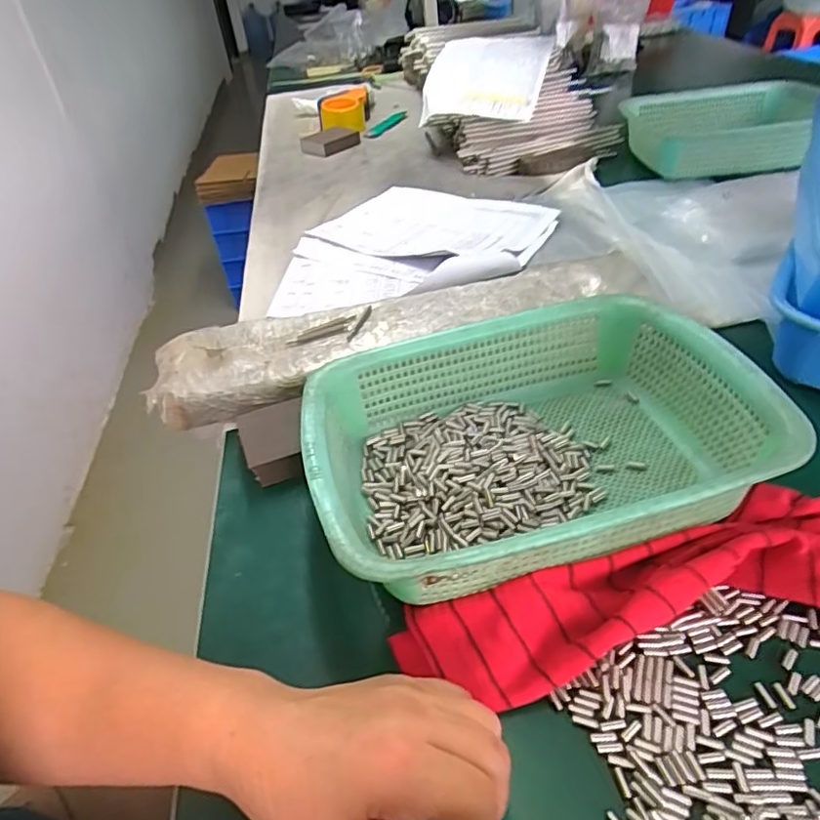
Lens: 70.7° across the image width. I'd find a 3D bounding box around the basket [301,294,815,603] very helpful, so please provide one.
[{"bbox_3d":[0.081,0.022,0.412,0.290,0.082,0.216,-13,41,-7],"label":"basket"}]

